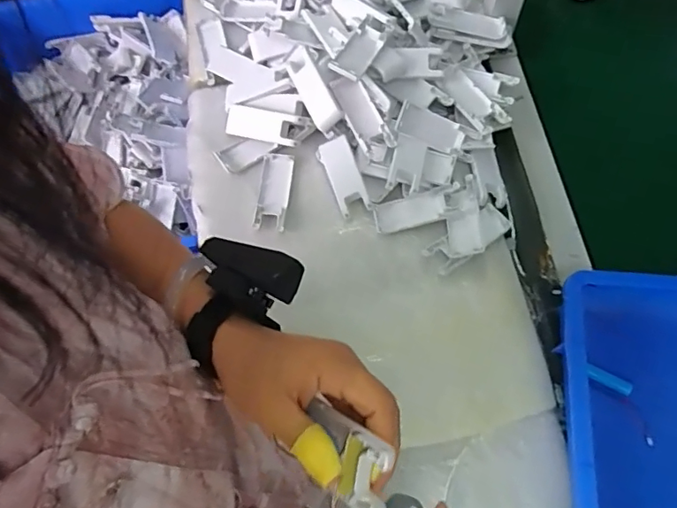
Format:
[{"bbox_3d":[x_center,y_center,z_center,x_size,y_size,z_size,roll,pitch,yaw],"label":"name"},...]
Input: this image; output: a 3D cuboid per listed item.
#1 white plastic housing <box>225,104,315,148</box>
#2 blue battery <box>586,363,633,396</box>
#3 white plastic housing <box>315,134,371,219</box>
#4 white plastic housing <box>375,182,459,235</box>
[{"bbox_3d":[-0.089,-0.161,0.660,0.109,0.014,0.039,14,100,11],"label":"white plastic housing"},{"bbox_3d":[0.281,0.130,0.542,0.047,0.012,0.013,29,73,13],"label":"blue battery"},{"bbox_3d":[0.006,-0.095,0.632,0.037,0.020,0.096,-20,69,-5],"label":"white plastic housing"},{"bbox_3d":[0.093,-0.054,0.618,0.099,0.021,0.039,-10,68,-1],"label":"white plastic housing"}]

